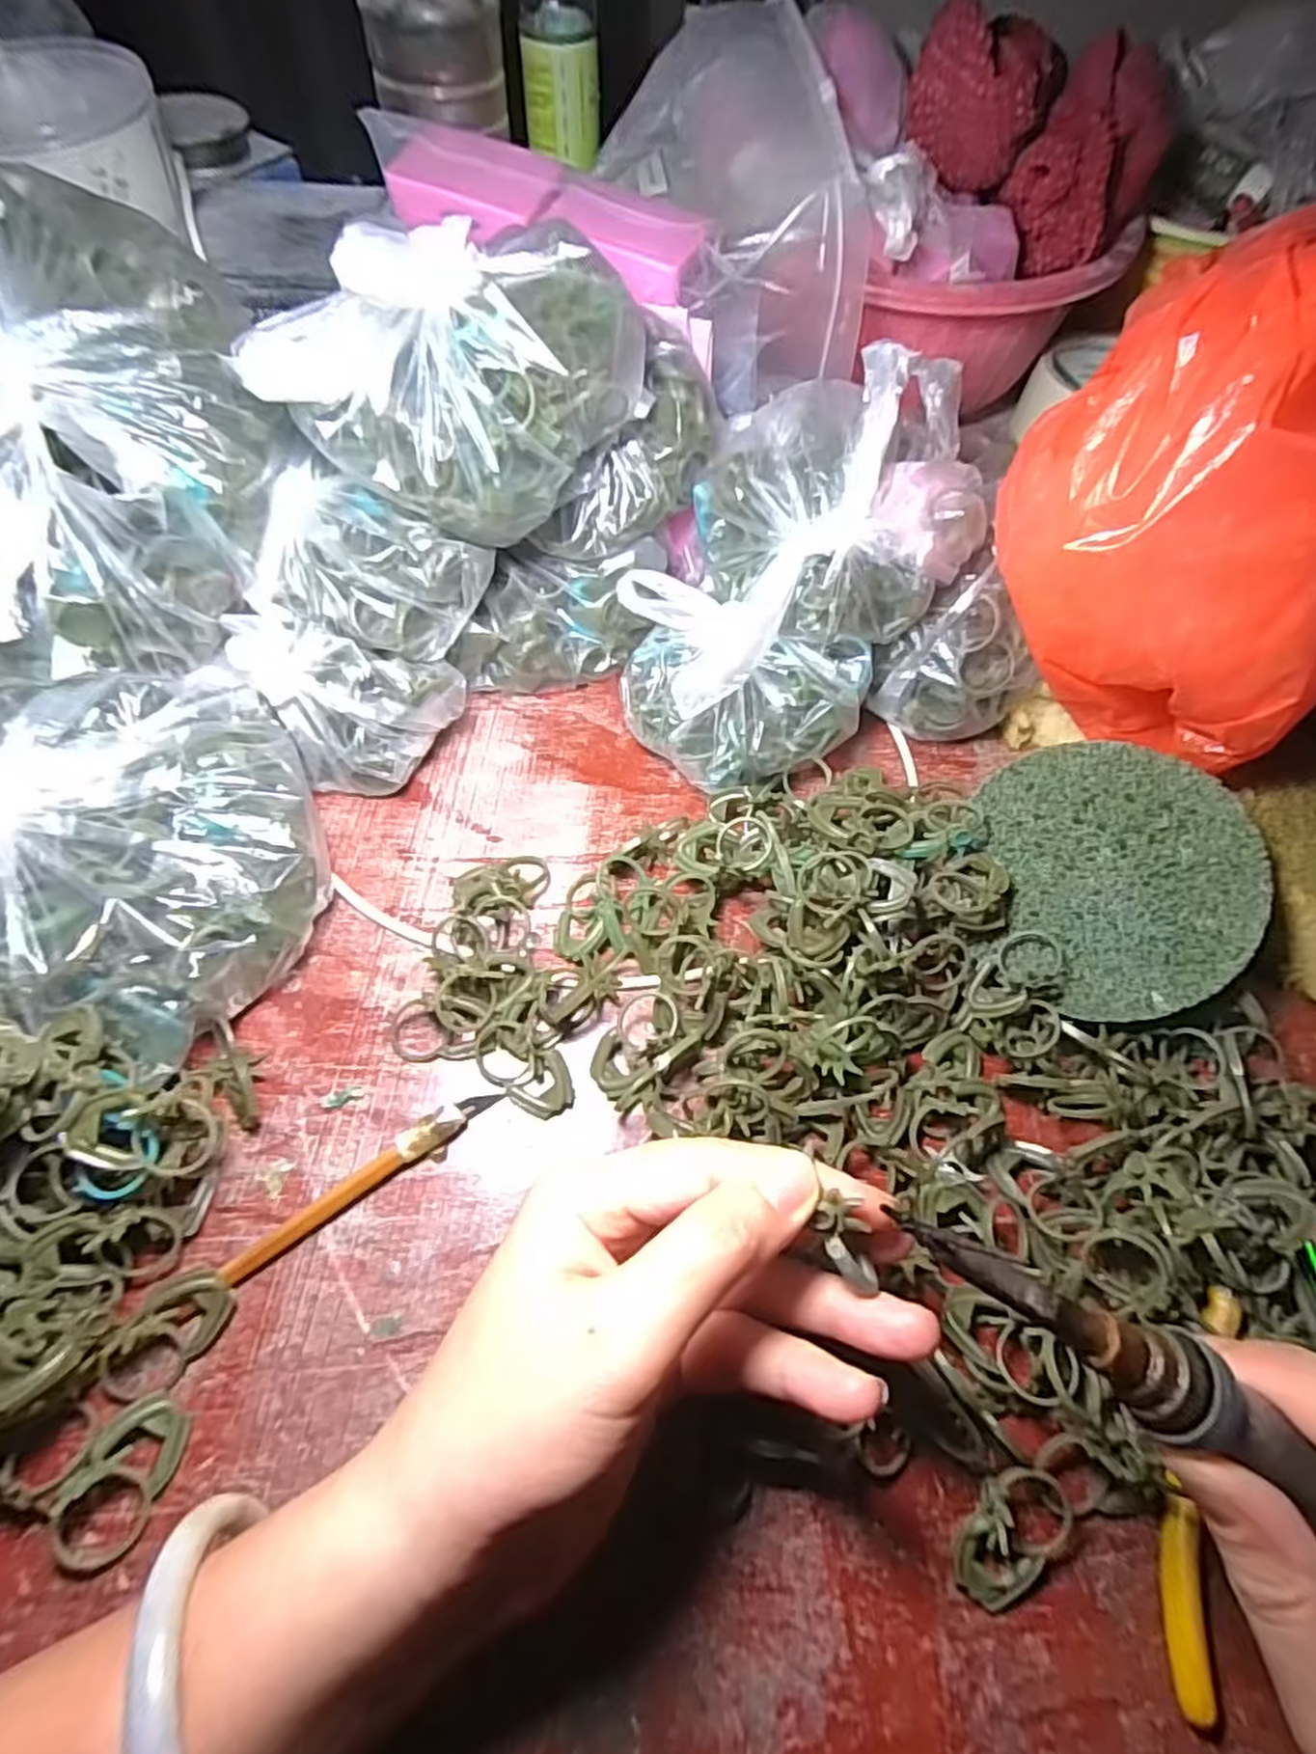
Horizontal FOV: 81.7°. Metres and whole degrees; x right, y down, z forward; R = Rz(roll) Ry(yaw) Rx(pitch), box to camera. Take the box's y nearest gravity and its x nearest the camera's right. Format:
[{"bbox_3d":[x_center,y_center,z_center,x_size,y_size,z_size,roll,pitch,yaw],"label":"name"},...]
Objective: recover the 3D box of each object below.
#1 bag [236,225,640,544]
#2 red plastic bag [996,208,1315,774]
[{"bbox_3d":[-0.071,-0.178,0.283,0.141,0.089,0.061,-19,65,-12],"label":"bag"},{"bbox_3d":[0.202,-0.129,0.262,0.124,0.168,0.127,40,67,17],"label":"red plastic bag"}]

